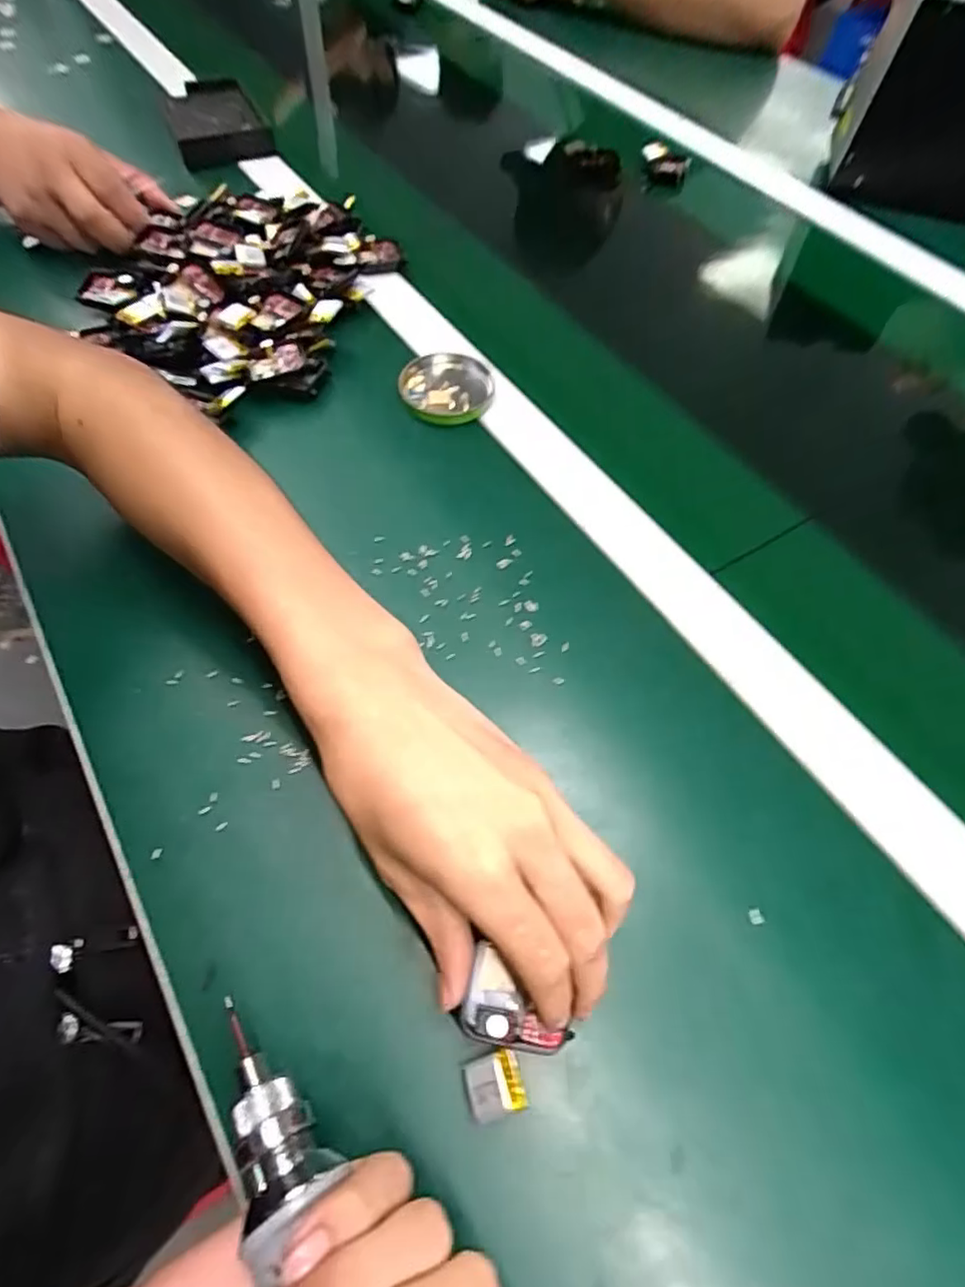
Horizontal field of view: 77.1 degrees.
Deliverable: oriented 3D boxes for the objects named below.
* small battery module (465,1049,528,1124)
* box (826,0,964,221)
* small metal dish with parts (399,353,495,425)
[{"bbox_3d":[0.005,0.163,0.223,0.020,0.007,0.019,-16,62,-10],"label":"small battery module"},{"bbox_3d":[0.450,-0.513,0.568,0.183,0.146,0.111,14,60,5],"label":"box"},{"bbox_3d":[-0.024,-0.180,0.426,0.064,0.010,0.064,0,61,-1],"label":"small metal dish with parts"}]

